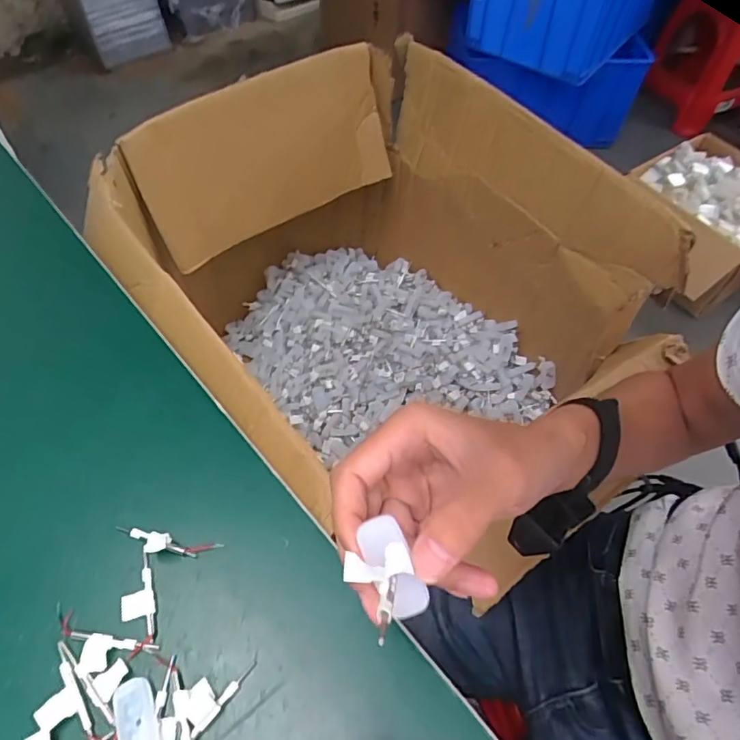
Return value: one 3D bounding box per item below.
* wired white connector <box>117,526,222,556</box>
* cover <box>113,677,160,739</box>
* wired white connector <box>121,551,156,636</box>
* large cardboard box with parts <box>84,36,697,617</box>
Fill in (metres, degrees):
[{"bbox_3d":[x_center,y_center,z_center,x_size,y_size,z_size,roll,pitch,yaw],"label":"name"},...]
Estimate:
[{"bbox_3d":[-0.134,0.113,0.339,0.070,0.013,0.015,8,56,4],"label":"wired white connector"},{"bbox_3d":[-0.127,0.191,0.284,0.020,0.009,0.044,-20,59,-14],"label":"cover"},{"bbox_3d":[-0.144,0.141,0.323,0.019,0.005,0.047,-15,58,-11],"label":"wired white connector"},{"bbox_3d":[-0.015,-0.072,0.682,0.457,0.419,0.509,-34,64,-22],"label":"large cardboard box with parts"}]

